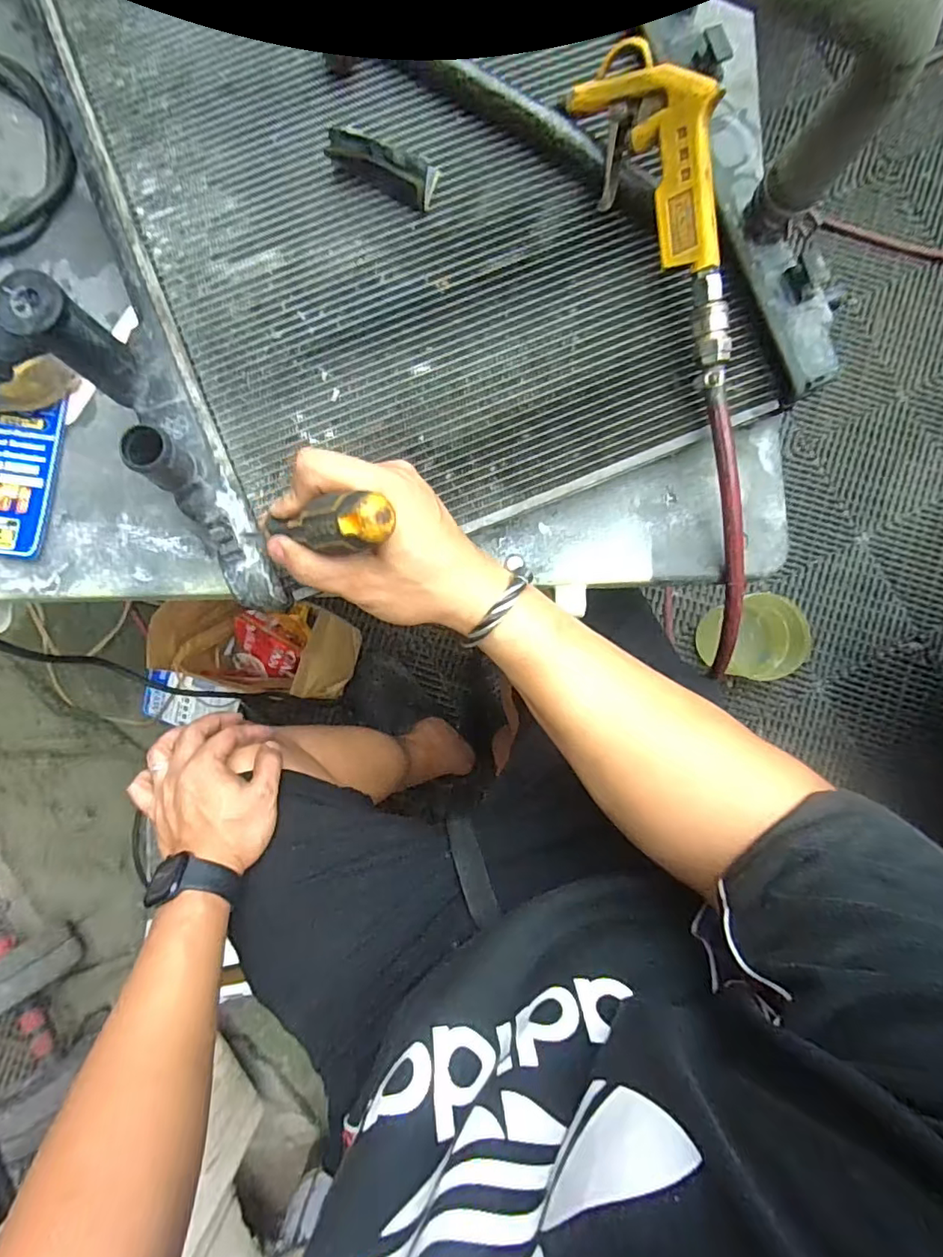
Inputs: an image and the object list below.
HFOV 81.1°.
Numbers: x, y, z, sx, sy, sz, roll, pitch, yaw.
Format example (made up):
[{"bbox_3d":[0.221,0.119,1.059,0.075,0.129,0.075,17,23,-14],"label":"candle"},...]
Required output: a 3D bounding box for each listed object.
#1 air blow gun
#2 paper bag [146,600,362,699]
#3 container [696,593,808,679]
[{"bbox_3d":[0.130,-0.268,0.347,0.028,0.074,0.217,-22,90,-44],"label":"air blow gun"},{"bbox_3d":[-0.336,0.031,0.891,0.267,0.181,0.131,12,86,3],"label":"paper bag"},{"bbox_3d":[0.479,0.017,0.956,0.128,0.139,0.140,0,86,2],"label":"container"}]

